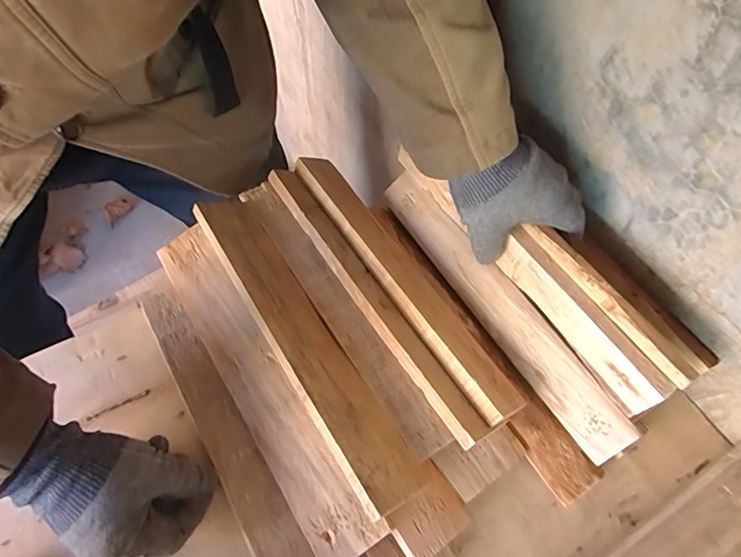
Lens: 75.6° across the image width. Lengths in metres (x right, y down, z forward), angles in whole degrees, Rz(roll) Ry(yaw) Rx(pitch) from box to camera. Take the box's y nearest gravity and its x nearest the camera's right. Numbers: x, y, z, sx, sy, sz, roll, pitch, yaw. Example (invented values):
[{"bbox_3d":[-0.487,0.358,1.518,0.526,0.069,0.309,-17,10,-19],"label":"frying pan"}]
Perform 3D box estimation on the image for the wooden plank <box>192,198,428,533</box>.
[{"bbox_3d":[-0.072,0.049,0.453,0.063,0.019,0.350,-14,56,-43],"label":"wooden plank"}]

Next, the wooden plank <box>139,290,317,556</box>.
[{"bbox_3d":[-0.128,0.148,0.429,0.046,0.025,0.344,-30,64,-19],"label":"wooden plank"}]

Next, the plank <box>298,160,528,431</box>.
[{"bbox_3d":[0.028,-0.008,0.489,0.047,0.025,0.345,-28,64,-19],"label":"plank"}]

